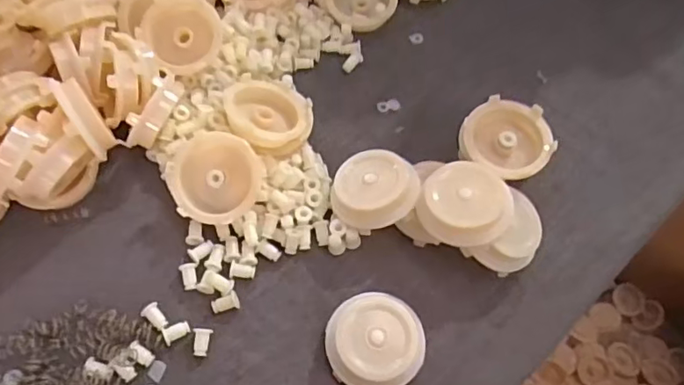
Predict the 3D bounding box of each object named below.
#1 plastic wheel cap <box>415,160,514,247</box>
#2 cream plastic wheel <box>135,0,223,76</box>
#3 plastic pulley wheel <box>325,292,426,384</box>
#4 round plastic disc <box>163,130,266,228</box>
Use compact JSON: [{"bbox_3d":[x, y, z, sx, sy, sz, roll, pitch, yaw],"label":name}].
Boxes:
[{"bbox_3d":[0.078,0.006,0.339,0.053,0.015,0.055,1,63,-1],"label":"plastic wheel cap"},{"bbox_3d":[-0.113,-0.113,0.390,0.053,0.018,0.055,-2,103,-11],"label":"cream plastic wheel"},{"bbox_3d":[0.020,0.090,0.327,0.056,0.023,0.055,1,63,-1],"label":"plastic pulley wheel"},{"bbox_3d":[-0.082,-0.010,0.362,0.059,0.021,0.059,-3,97,-5],"label":"round plastic disc"}]

